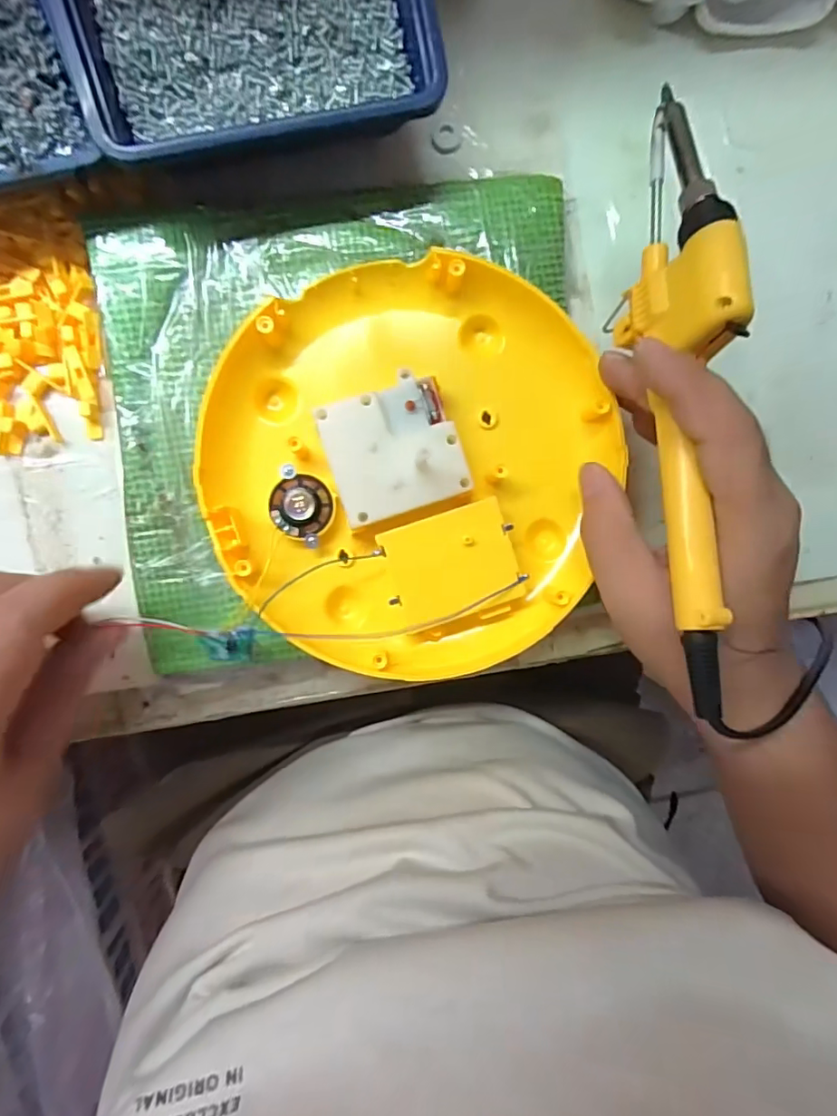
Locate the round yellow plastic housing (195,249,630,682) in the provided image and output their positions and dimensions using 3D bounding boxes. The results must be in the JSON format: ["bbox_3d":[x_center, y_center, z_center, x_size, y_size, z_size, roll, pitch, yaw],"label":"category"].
[{"bbox_3d":[-0.004,-0.042,0.239,0.174,0.032,0.179,0,95,-6],"label":"round yellow plastic housing"}]

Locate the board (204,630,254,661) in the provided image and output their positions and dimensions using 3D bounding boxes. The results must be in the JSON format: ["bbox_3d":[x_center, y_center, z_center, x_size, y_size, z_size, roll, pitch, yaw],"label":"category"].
[{"bbox_3d":[-0.083,0.038,0.230,0.020,0.004,0.014,2,93,-6],"label":"board"}]

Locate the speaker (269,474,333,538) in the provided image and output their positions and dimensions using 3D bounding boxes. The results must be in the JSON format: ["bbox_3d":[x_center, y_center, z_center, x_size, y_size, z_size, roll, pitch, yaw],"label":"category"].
[{"bbox_3d":[-0.053,-0.023,0.234,0.027,0.008,0.027,0,93,-6],"label":"speaker"}]

